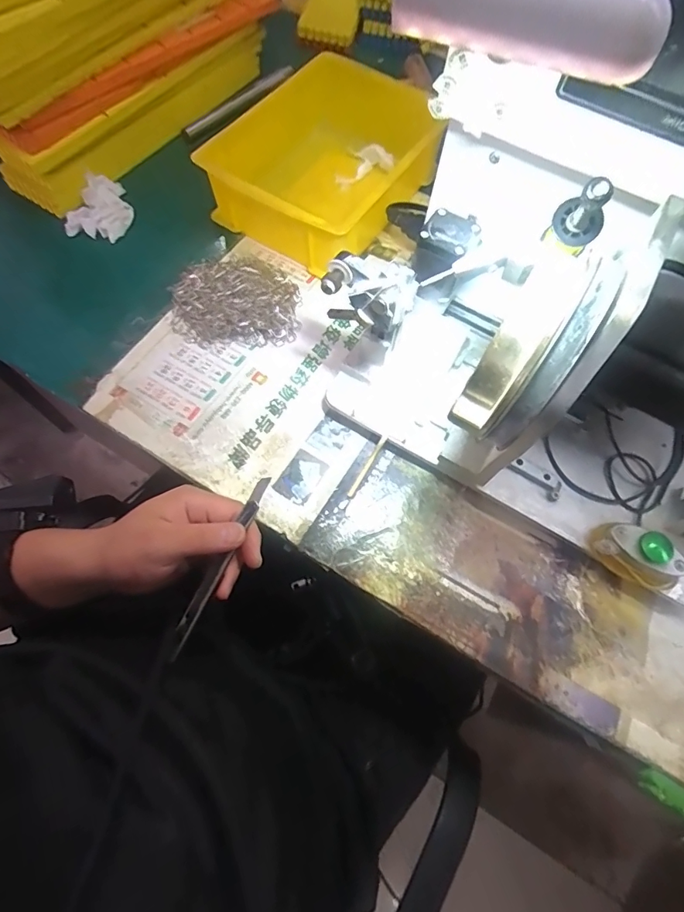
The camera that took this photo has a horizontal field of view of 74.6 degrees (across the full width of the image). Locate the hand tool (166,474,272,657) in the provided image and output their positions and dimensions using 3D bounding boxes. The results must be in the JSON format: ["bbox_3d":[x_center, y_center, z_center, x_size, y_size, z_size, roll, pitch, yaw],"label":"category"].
[{"bbox_3d":[-0.091,0.080,0.335,0.011,0.009,0.143,27,82,9],"label":"hand tool"}]

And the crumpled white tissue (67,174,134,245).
[{"bbox_3d":[-0.262,-0.271,0.491,0.059,0.028,0.072,8,70,2],"label":"crumpled white tissue"}]

